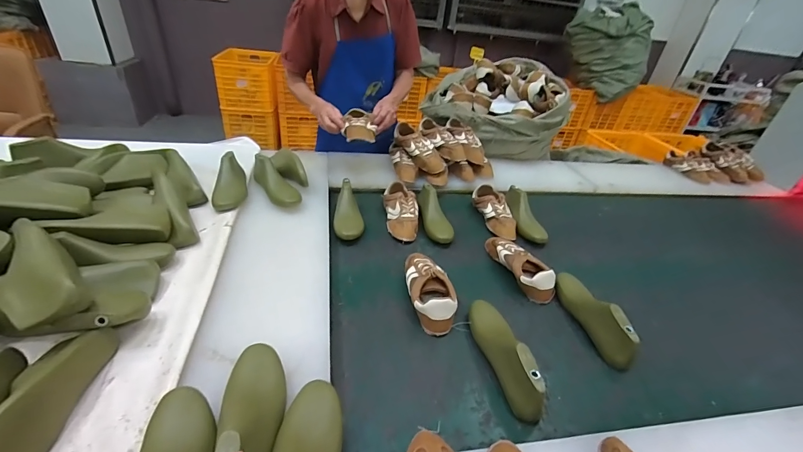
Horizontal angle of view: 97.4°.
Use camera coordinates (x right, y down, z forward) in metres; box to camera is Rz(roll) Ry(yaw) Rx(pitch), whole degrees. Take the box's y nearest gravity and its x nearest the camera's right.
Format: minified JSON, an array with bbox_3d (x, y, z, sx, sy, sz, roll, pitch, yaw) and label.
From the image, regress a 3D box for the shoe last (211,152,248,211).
[{"bbox_3d":[-0.480,-0.117,0.997,0.071,0.079,0.222,-2,46,-14],"label":"shoe last"}]

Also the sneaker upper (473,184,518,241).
[{"bbox_3d":[0.300,-0.044,1.118,0.084,0.078,0.229,-4,35,-16],"label":"sneaker upper"}]

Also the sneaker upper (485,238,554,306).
[{"bbox_3d":[0.299,0.091,0.912,0.085,0.076,0.244,-6,36,-18],"label":"sneaker upper"}]

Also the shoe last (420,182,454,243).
[{"bbox_3d":[0.098,-0.041,1.061,0.076,0.063,0.232,-3,47,-15],"label":"shoe last"}]

